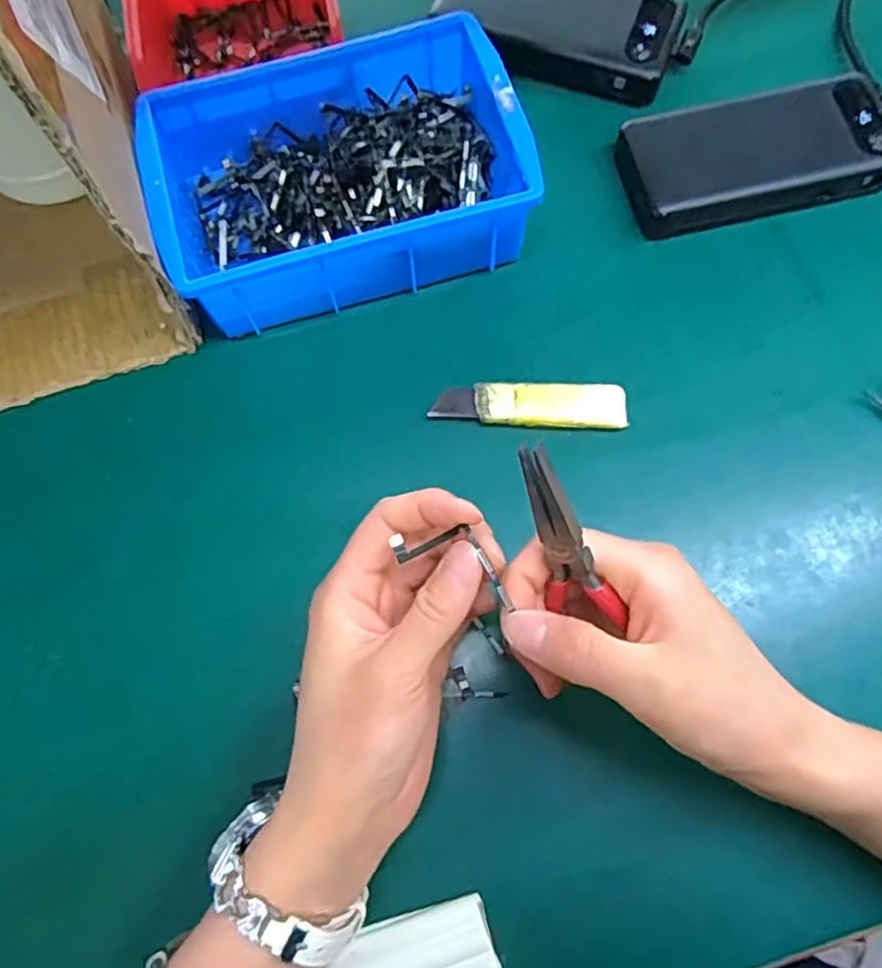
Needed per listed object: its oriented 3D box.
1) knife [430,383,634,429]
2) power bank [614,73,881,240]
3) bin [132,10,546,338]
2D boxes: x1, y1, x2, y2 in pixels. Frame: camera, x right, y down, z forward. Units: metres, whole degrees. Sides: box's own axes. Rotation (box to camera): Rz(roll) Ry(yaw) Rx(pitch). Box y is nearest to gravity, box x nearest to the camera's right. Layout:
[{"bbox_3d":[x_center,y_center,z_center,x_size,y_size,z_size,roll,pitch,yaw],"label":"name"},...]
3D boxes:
[{"bbox_3d":[0.049,-0.043,0.384,0.105,0.009,0.025,0,72,2],"label":"knife"},{"bbox_3d":[0.188,-0.197,0.417,0.155,0.030,0.066,-11,72,-2],"label":"power bank"},{"bbox_3d":[-0.059,-0.178,0.400,0.196,0.063,0.141,-17,72,-4],"label":"bin"}]

